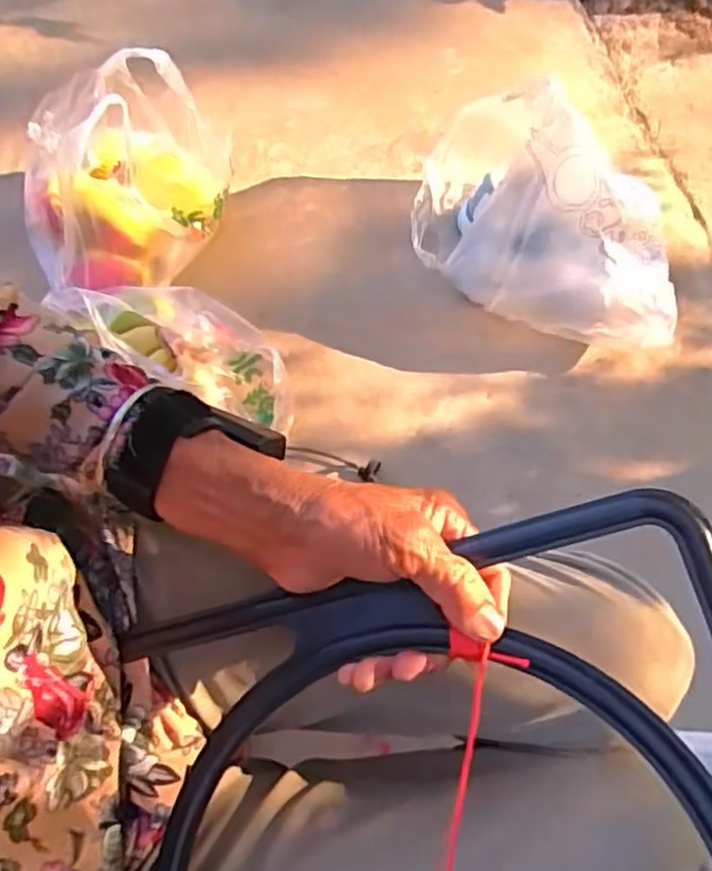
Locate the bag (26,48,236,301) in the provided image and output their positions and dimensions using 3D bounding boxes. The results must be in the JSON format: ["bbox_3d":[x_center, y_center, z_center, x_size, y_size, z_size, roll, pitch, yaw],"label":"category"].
[{"bbox_3d":[-0.311,-0.341,0.949,0.226,0.228,0.246,16,66,4],"label":"bag"}]

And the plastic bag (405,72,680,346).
[{"bbox_3d":[0.264,-0.302,0.978,0.366,0.261,0.269,15,66,4],"label":"plastic bag"}]

